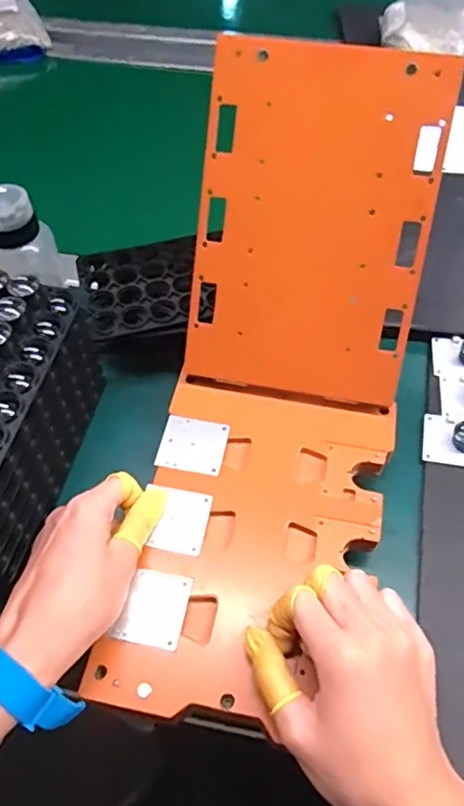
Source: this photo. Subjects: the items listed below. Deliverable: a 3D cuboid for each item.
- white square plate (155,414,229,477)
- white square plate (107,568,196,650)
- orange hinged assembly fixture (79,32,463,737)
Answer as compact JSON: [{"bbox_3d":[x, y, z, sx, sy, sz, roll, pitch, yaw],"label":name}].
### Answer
[{"bbox_3d":[-0.029,0.031,0.440,0.046,0.005,0.044,8,56,8],"label":"white square plate"},{"bbox_3d":[-0.048,0.127,0.372,0.039,0.004,0.044,10,56,9],"label":"white square plate"},{"bbox_3d":[0.032,-0.020,0.410,0.160,0.110,0.416,14,85,12],"label":"orange hinged assembly fixture"}]

